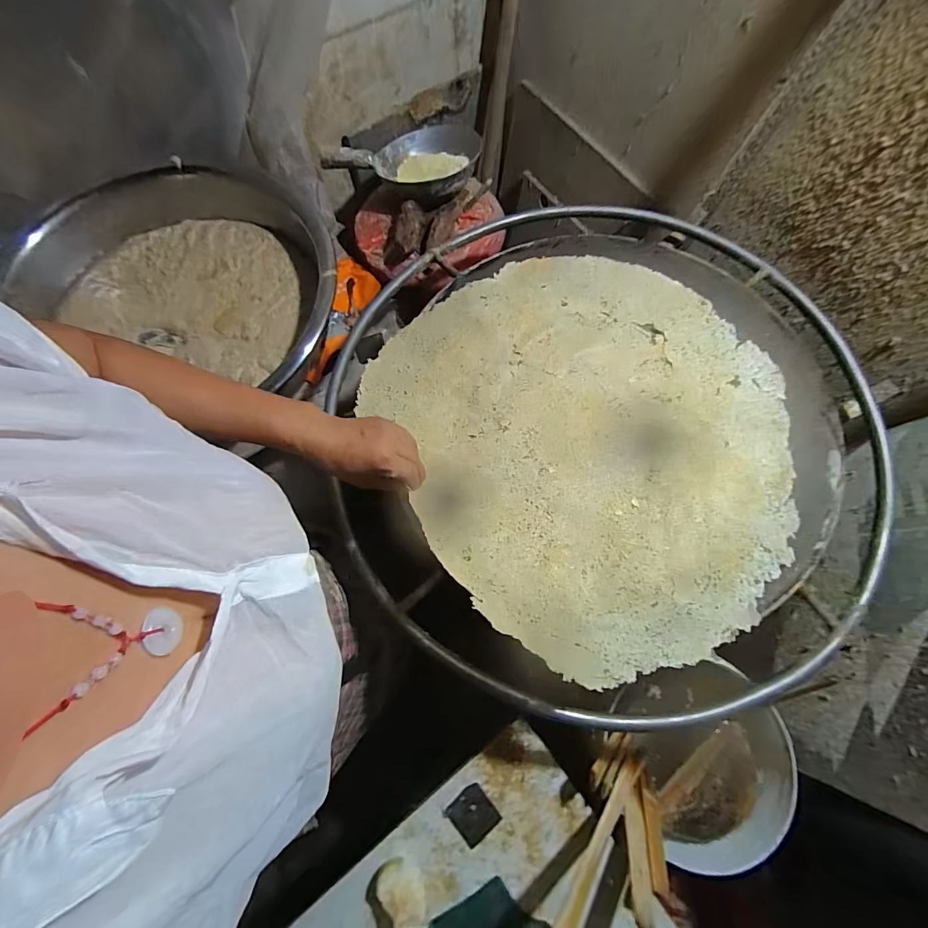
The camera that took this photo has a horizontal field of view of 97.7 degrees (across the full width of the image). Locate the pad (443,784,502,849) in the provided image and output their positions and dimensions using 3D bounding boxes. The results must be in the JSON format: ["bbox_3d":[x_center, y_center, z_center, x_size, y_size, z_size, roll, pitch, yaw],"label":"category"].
[{"bbox_3d":[0.012,0.510,0.590,0.060,0.006,0.066,-39,87,-6],"label":"pad"}]

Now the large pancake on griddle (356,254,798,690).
[{"bbox_3d":[0.180,-0.063,0.542,0.528,0.086,0.577,0,72,-1],"label":"large pancake on griddle"}]

